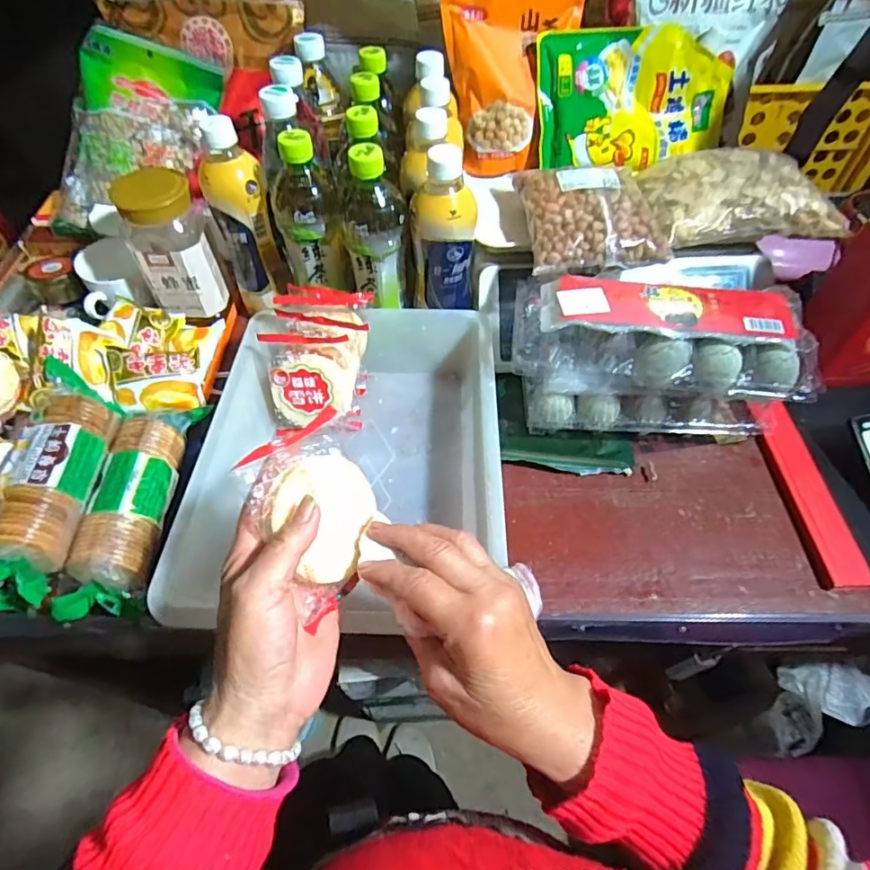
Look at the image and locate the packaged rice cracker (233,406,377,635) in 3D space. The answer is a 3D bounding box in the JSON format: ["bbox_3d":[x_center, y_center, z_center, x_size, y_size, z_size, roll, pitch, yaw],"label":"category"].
[{"bbox_3d":[-0.064,0.044,0.311,0.071,0.017,0.101,-30,98,-43],"label":"packaged rice cracker"}]

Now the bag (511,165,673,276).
[{"bbox_3d":[0.153,-0.224,0.526,0.129,0.033,0.144,-6,55,-6],"label":"bag"}]

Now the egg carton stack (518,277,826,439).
[{"bbox_3d":[0.196,-0.066,0.496,0.249,0.141,0.098,7,55,3],"label":"egg carton stack"}]

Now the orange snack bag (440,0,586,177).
[{"bbox_3d":[0.090,-0.404,0.579,0.153,0.239,0.070,-5,27,4],"label":"orange snack bag"}]

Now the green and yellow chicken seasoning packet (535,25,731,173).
[{"bbox_3d":[0.218,-0.372,0.586,0.205,0.132,0.045,-5,19,1],"label":"green and yellow chicken seasoning packet"}]

